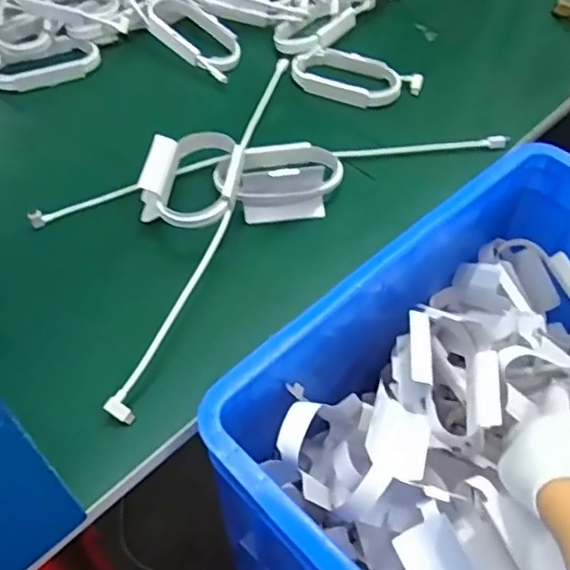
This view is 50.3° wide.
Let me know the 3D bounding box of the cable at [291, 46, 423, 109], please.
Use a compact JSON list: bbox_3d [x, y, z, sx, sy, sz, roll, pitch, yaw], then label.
[{"bbox_3d":[0.082,-0.252,0.740,0.151,0.023,0.075,23,55,16],"label":"cable"}]

